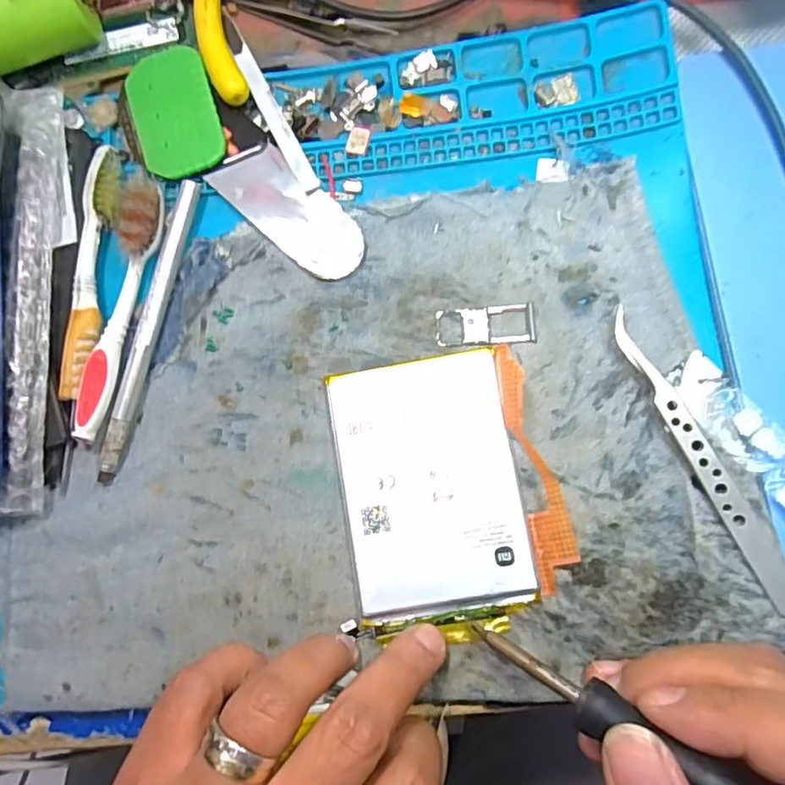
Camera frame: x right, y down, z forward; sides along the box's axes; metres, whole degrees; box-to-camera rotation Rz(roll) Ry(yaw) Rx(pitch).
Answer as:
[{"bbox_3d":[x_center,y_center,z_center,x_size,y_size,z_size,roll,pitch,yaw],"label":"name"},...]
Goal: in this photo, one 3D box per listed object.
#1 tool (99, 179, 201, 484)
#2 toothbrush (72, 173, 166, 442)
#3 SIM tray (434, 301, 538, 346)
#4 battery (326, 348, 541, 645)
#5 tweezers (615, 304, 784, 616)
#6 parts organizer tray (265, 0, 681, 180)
[{"bbox_3d":[-0.098,-0.026,0.232,0.007,0.007,0.122,13,84,6],"label":"tool"},{"bbox_3d":[-0.108,-0.034,0.230,0.013,0.011,0.106,9,83,5],"label":"toothbrush"},{"bbox_3d":[0.037,-0.026,0.225,0.038,0.004,0.015,-3,82,4],"label":"SIM tray"},{"bbox_3d":[0.015,0.037,0.214,0.065,0.007,0.100,-10,82,3],"label":"battery"},{"bbox_3d":[0.110,0.023,0.205,0.014,0.009,0.115,-29,81,0],"label":"tweezers"},{"bbox_3d":[0.032,-0.122,0.237,0.154,0.013,0.051,-7,82,3],"label":"parts organizer tray"}]

